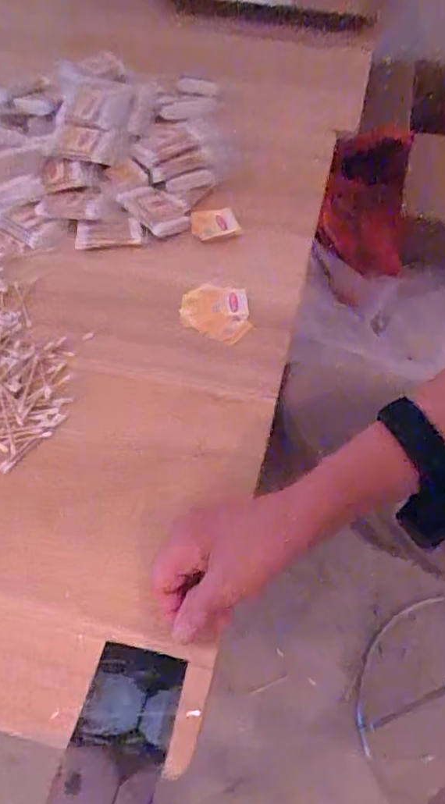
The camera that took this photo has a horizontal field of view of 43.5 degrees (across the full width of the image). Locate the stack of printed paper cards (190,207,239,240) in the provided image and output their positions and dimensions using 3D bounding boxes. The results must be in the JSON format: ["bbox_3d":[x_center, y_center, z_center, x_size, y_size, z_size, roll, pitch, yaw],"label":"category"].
[{"bbox_3d":[-0.010,-0.208,0.648,0.052,0.005,0.050,-9,55,-6],"label":"stack of printed paper cards"}]

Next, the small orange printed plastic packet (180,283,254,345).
[{"bbox_3d":[-0.006,-0.095,0.583,0.075,0.007,0.071,12,55,9],"label":"small orange printed plastic packet"}]

